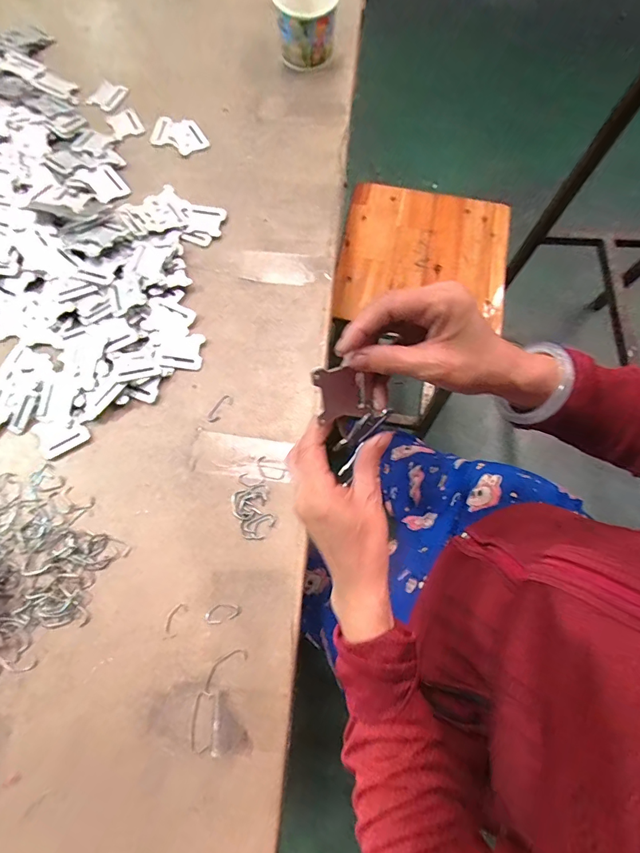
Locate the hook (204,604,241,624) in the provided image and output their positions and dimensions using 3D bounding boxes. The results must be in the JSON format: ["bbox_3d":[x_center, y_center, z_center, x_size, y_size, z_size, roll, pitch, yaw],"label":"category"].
[{"bbox_3d":[-0.097,0.185,0.412,0.035,0.004,0.016,-20,75,-7],"label":"hook"}]

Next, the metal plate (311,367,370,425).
[{"bbox_3d":[0.015,-0.023,0.293,0.037,0.052,0.004,-19,42,-8],"label":"metal plate"}]

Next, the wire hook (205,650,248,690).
[{"bbox_3d":[-0.093,0.231,0.401,0.048,0.004,0.015,-34,77,-10],"label":"wire hook"}]

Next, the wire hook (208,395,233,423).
[{"bbox_3d":[-0.115,-0.021,0.478,0.014,0.004,0.037,32,75,8],"label":"wire hook"}]

